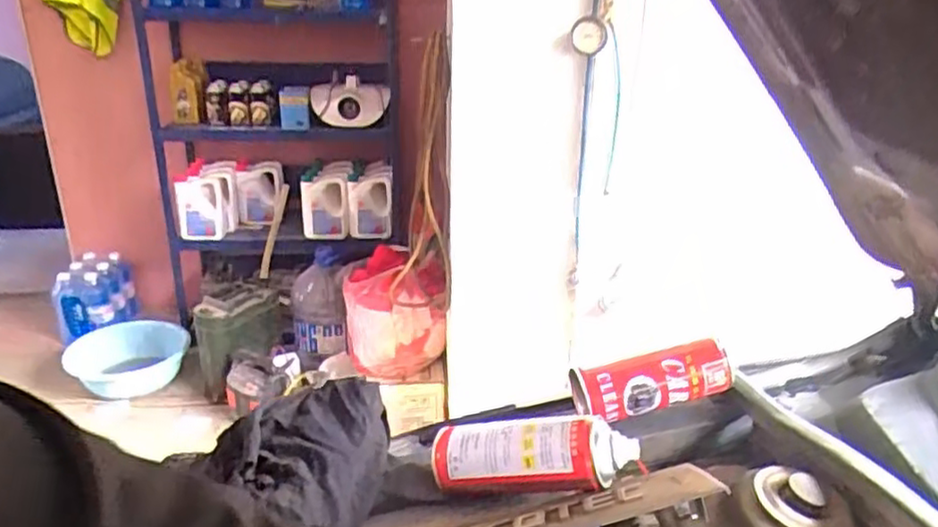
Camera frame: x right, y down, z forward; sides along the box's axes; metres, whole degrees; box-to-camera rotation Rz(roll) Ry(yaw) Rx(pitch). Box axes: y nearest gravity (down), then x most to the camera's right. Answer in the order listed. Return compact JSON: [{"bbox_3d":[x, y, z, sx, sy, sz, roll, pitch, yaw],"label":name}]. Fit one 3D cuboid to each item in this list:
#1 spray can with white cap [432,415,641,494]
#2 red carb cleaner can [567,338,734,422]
[{"bbox_3d":[0.055,0.176,0.654,0.191,0.057,0.055,-8,19,21],"label":"spray can with white cap"},{"bbox_3d":[0.190,0.121,0.739,0.160,0.055,0.055,-12,22,3],"label":"red carb cleaner can"}]

